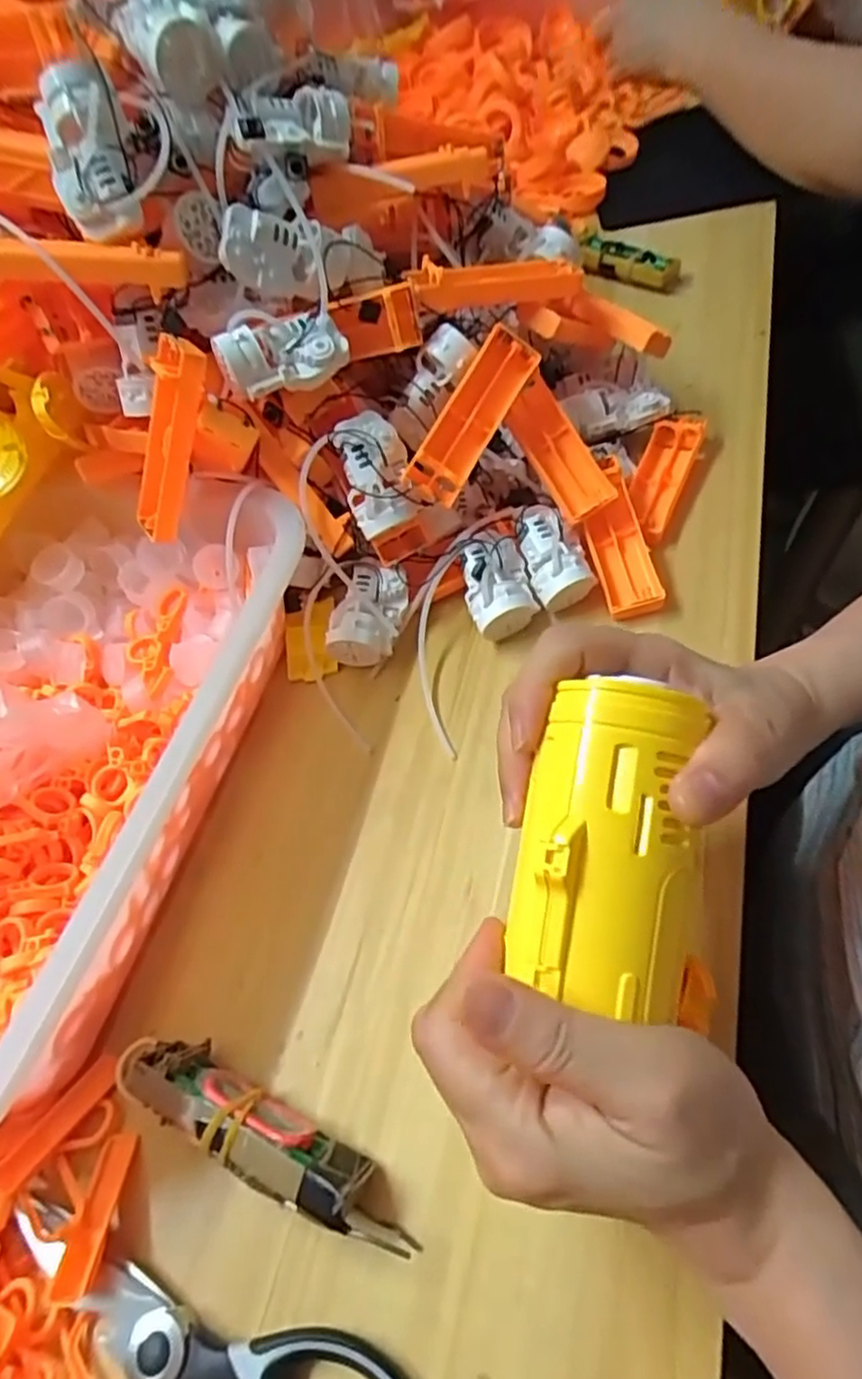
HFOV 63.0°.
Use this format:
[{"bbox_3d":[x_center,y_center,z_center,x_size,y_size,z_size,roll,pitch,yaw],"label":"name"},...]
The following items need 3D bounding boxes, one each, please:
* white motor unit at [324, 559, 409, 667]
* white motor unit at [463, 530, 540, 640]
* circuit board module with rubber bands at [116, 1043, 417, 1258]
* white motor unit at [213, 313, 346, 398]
[{"bbox_3d":[-0.037,-0.047,0.440,0.040,0.041,0.064,9,59,18],"label":"white motor unit"},{"bbox_3d":[0.042,-0.064,0.438,0.041,0.040,0.067,-12,55,4],"label":"white motor unit"},{"bbox_3d":[-0.074,0.186,0.294,0.145,0.026,0.029,23,60,18],"label":"circuit board module with rubber bands"},{"bbox_3d":[-0.082,-0.188,0.392,0.068,0.029,0.033,-30,55,-8],"label":"white motor unit"}]

